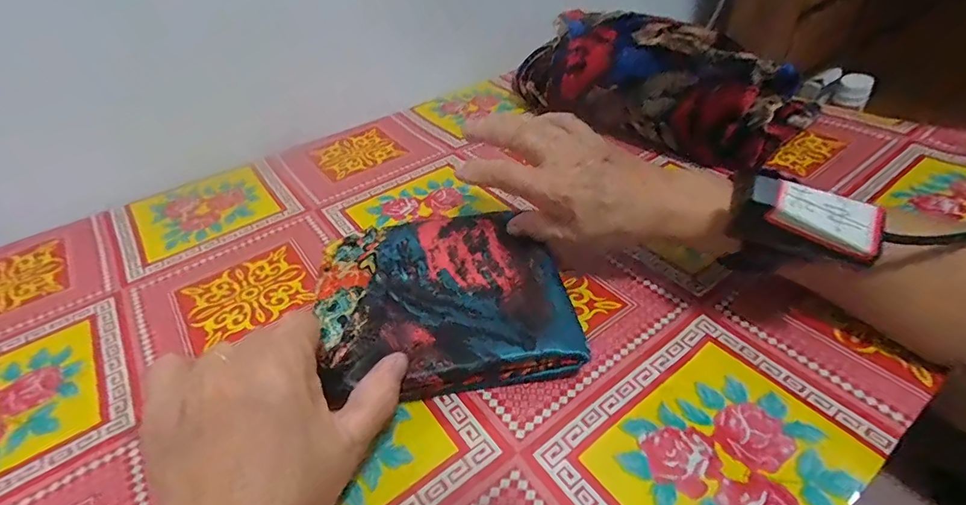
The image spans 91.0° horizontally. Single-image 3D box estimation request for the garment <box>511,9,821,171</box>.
[{"bbox_3d":[0.178,-0.181,0.508,0.303,0.090,0.137,22,48,28],"label":"garment"}]

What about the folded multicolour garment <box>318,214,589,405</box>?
[{"bbox_3d":[-0.027,0.027,0.318,0.159,0.031,0.147,-10,42,-5],"label":"folded multicolour garment"}]

